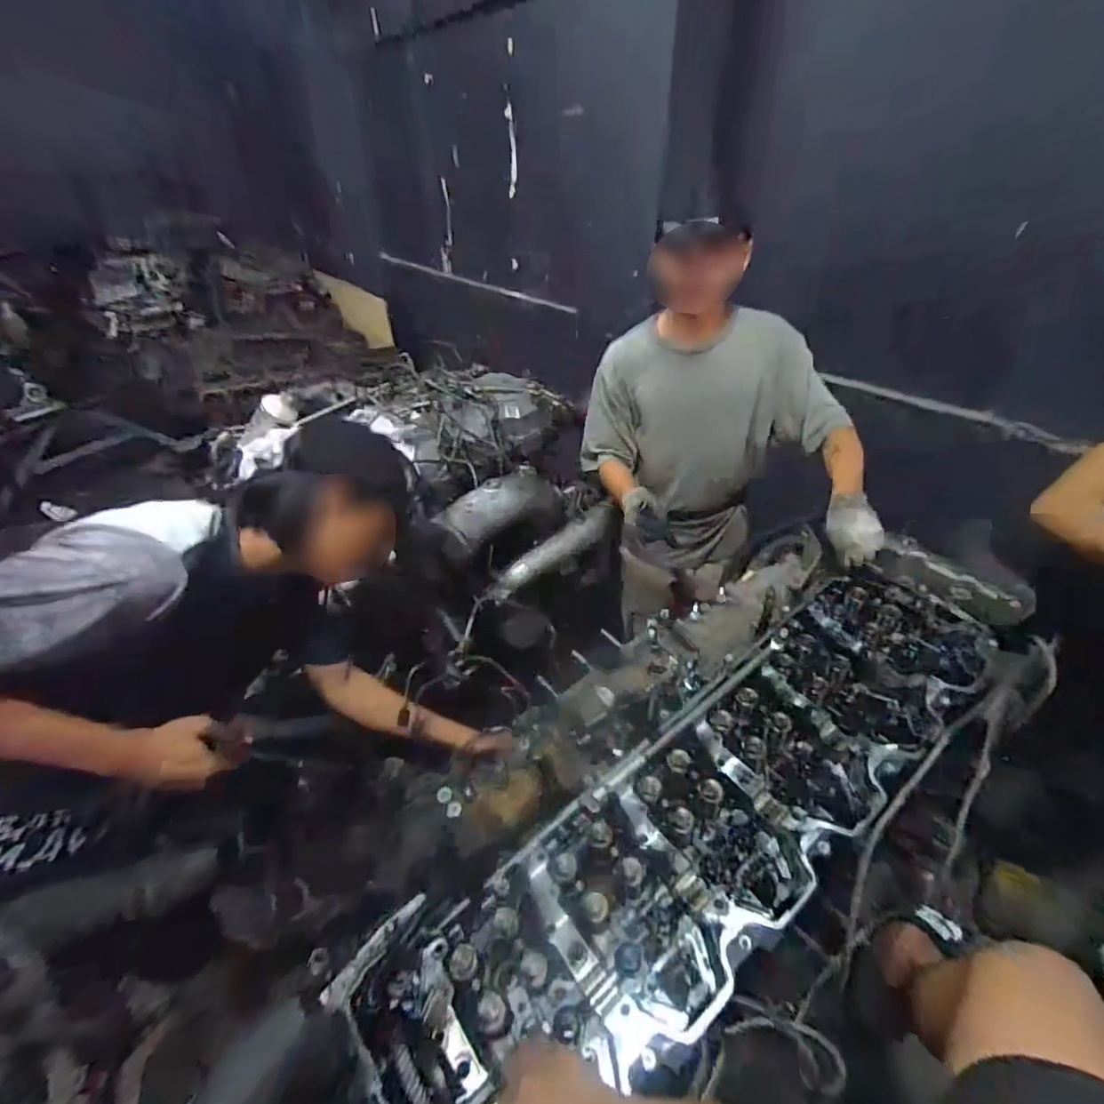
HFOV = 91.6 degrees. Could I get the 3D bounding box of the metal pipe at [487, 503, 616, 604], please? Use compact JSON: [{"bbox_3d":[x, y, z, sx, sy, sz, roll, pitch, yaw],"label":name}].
[{"bbox_3d":[0.002,-0.003,1.455,0.418,0.082,0.081,-35,44,-8],"label":"metal pipe"}]

